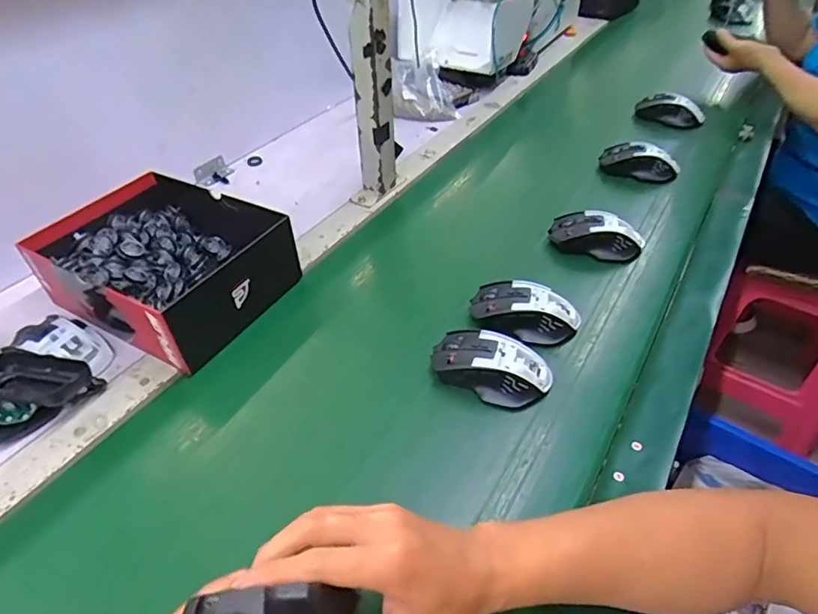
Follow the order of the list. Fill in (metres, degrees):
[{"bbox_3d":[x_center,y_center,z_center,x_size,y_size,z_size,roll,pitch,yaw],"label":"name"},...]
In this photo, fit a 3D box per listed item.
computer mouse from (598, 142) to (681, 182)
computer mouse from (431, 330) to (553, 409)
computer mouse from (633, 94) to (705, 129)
[{"bbox_3d":[0.357,-0.228,0.810,0.116,0.033,0.061,17,46,19],"label":"computer mouse"},{"bbox_3d":[0.079,0.059,0.516,0.119,0.041,0.061,12,45,15],"label":"computer mouse"},{"bbox_3d":[0.469,-0.356,0.944,0.120,0.034,0.055,24,49,25],"label":"computer mouse"}]

